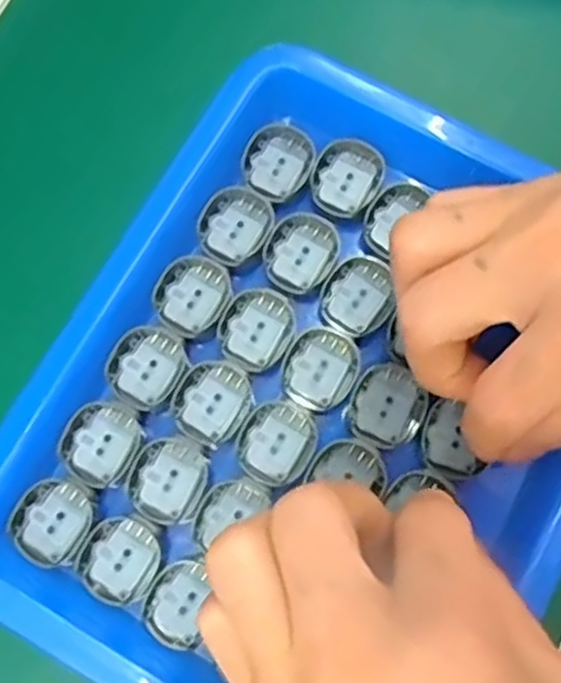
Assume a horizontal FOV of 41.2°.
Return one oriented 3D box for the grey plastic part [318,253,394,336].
[{"bbox_3d":[0.028,-0.017,0.263,0.024,0.004,0.028,28,78,7],"label":"grey plastic part"}]

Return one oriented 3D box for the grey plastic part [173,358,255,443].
[{"bbox_3d":[-0.023,0.020,0.256,0.025,0.004,0.028,37,79,9],"label":"grey plastic part"}]

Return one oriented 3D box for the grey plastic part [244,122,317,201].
[{"bbox_3d":[-0.001,-0.067,0.275,0.024,0.006,0.026,31,78,8],"label":"grey plastic part"}]

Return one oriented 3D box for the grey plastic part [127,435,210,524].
[{"bbox_3d":[-0.037,0.046,0.250,0.026,0.004,0.027,0,76,1],"label":"grey plastic part"}]

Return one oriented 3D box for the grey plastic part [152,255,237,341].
[{"bbox_3d":[-0.031,-0.017,0.264,0.025,0.004,0.028,28,78,7],"label":"grey plastic part"}]

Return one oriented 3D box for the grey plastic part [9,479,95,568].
[{"bbox_3d":[-0.076,0.060,0.247,0.026,0.004,0.026,39,80,9],"label":"grey plastic part"}]

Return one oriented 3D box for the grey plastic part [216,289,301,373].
[{"bbox_3d":[-0.008,-0.005,0.261,0.025,0.004,0.028,35,79,9],"label":"grey plastic part"}]

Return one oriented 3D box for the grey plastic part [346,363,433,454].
[{"bbox_3d":[0.037,0.022,0.255,0.025,0.004,0.027,36,79,9],"label":"grey plastic part"}]

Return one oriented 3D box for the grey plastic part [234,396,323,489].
[{"bbox_3d":[-0.001,0.034,0.253,0.025,0.004,0.028,42,80,10],"label":"grey plastic part"}]

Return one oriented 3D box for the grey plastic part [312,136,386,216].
[{"bbox_3d":[0.024,-0.060,0.273,0.024,0.007,0.027,27,78,7],"label":"grey plastic part"}]

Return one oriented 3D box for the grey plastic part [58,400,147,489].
[{"bbox_3d":[-0.061,0.034,0.253,0.025,0.004,0.027,28,78,7],"label":"grey plastic part"}]

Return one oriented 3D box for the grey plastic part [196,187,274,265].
[{"bbox_3d":[-0.017,-0.043,0.270,0.024,0.005,0.028,35,79,9],"label":"grey plastic part"}]

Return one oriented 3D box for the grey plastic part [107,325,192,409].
[{"bbox_3d":[-0.046,0.008,0.258,0.025,0.004,0.027,30,78,8],"label":"grey plastic part"}]

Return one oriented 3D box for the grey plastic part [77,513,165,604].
[{"bbox_3d":[-0.052,0.071,0.245,0.026,0.004,0.026,0,76,1],"label":"grey plastic part"}]

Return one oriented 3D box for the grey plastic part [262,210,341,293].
[{"bbox_3d":[0.007,-0.033,0.268,0.025,0.005,0.029,28,78,7],"label":"grey plastic part"}]

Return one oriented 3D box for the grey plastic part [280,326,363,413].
[{"bbox_3d":[0.014,0.009,0.258,0.026,0.004,0.028,28,78,7],"label":"grey plastic part"}]

